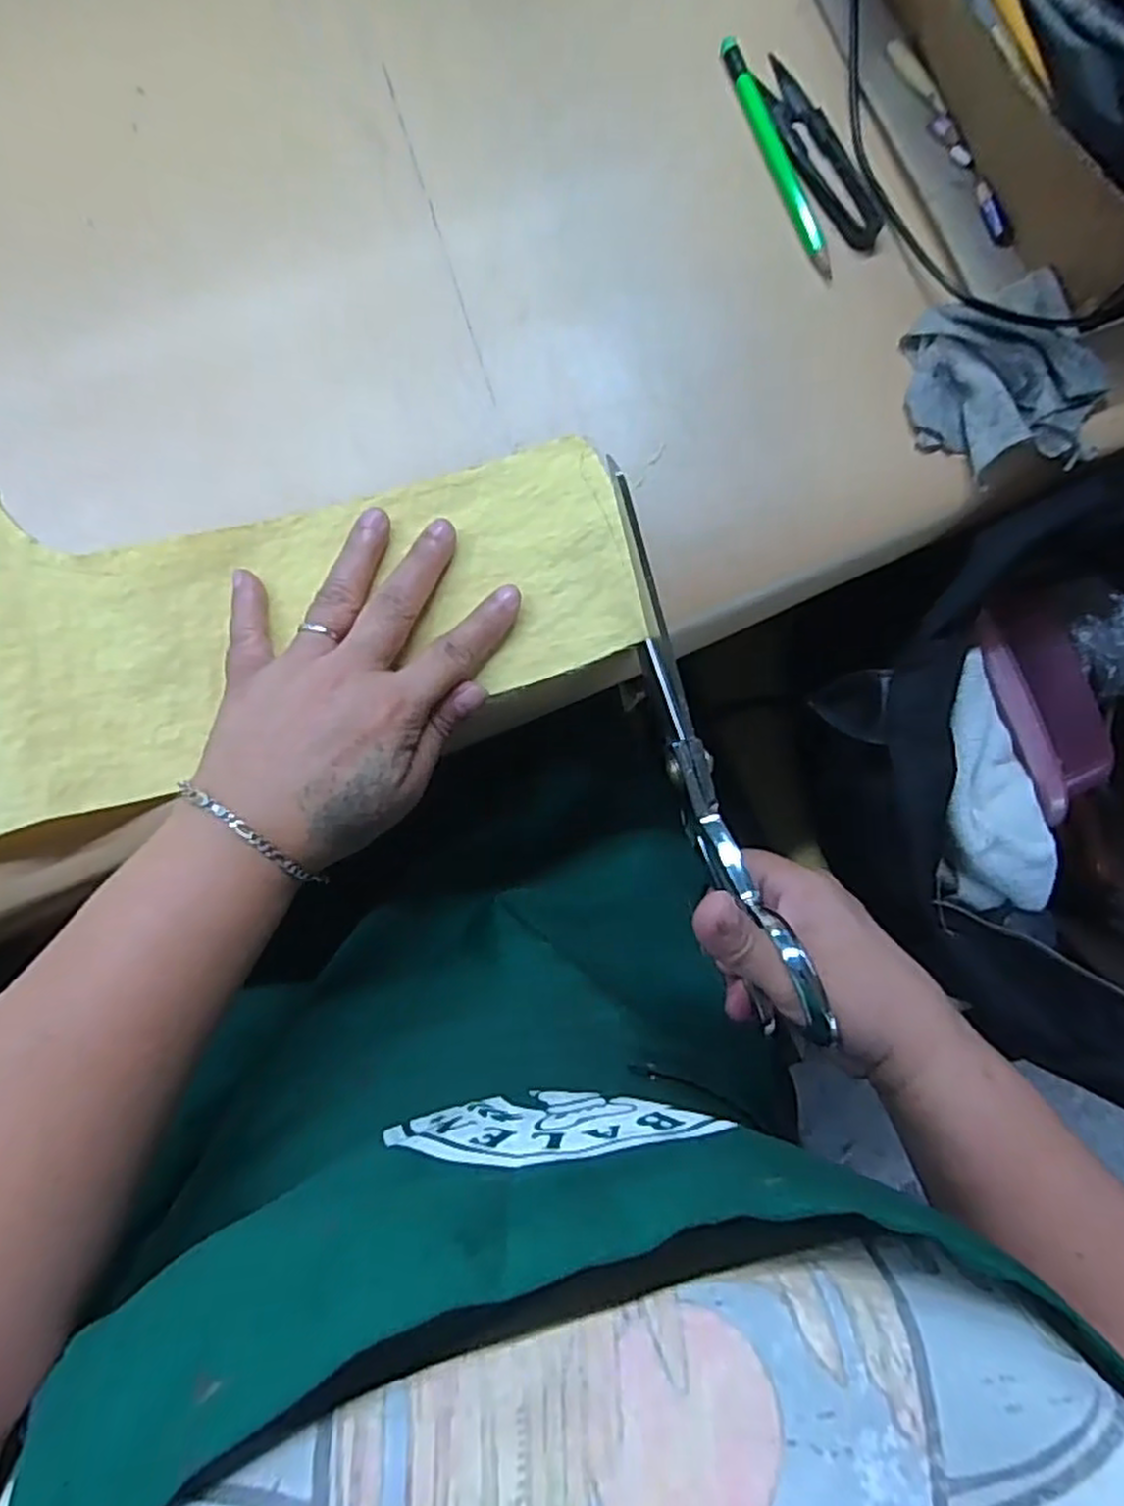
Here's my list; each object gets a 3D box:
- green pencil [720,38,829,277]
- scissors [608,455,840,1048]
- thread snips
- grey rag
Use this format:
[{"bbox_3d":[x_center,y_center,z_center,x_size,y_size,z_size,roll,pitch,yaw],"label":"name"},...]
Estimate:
[{"bbox_3d":[0.099,-0.270,0.345,0.011,0.004,0.114,-24,90,-8],"label":"green pencil"},{"bbox_3d":[0.052,-0.001,0.309,0.014,0.064,0.234,-16,80,-8],"label":"scissors"},{"bbox_3d":[0.118,-0.273,0.349,0.027,0.004,0.093,-33,91,-8],"label":"thread snips"},{"bbox_3d":[0.198,-0.169,0.342,0.089,0.022,0.078,-20,89,-8],"label":"grey rag"}]

